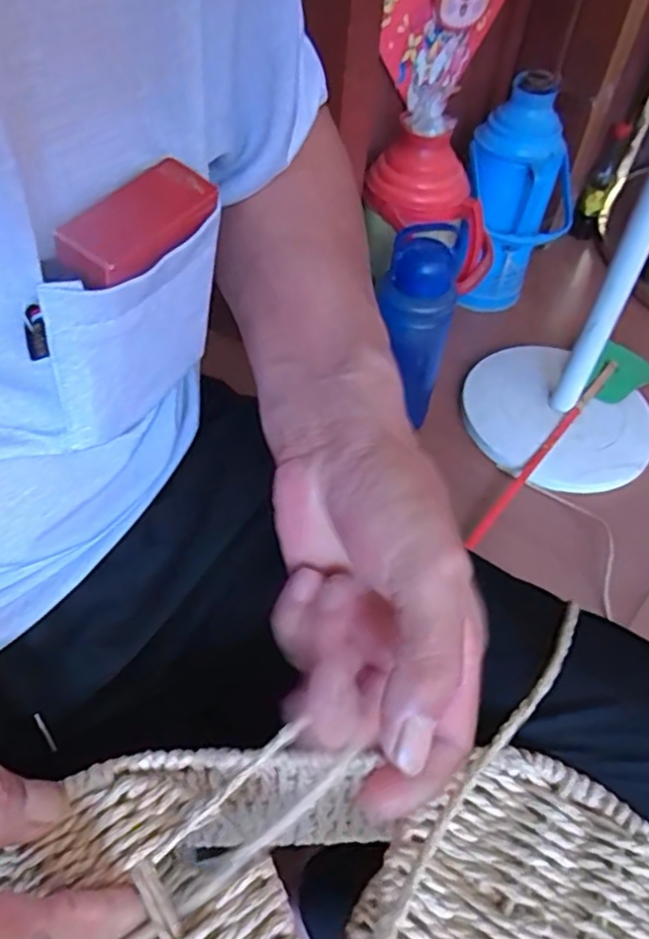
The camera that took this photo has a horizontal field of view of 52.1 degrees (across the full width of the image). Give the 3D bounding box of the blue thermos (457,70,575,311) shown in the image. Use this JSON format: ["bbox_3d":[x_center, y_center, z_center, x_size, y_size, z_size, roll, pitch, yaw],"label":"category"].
[{"bbox_3d":[0.316,-0.433,1.101,0.169,0.357,0.120,-7,51,-11],"label":"blue thermos"}]

